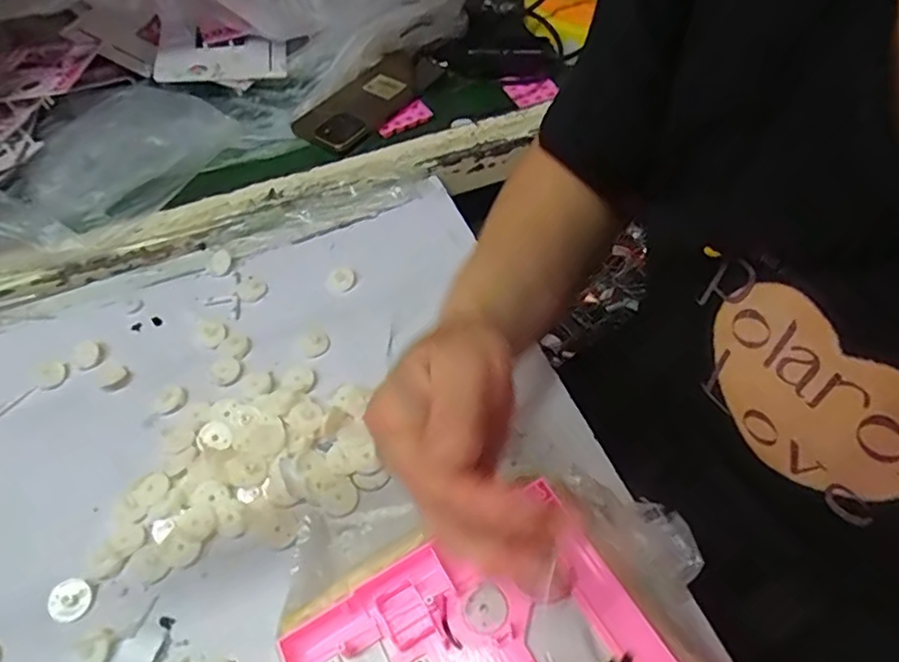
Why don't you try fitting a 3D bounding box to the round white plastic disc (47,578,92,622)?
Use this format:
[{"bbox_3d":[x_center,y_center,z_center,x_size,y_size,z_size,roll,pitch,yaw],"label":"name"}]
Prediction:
[{"bbox_3d":[-0.227,0.160,0.356,0.025,0.006,0.022,10,55,13],"label":"round white plastic disc"}]

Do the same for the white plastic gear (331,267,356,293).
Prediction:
[{"bbox_3d":[-0.088,-0.044,0.497,0.020,0.005,0.022,-3,53,4],"label":"white plastic gear"}]

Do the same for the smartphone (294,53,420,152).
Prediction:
[{"bbox_3d":[-0.087,-0.242,0.626,0.077,0.015,0.153,33,63,26],"label":"smartphone"}]

